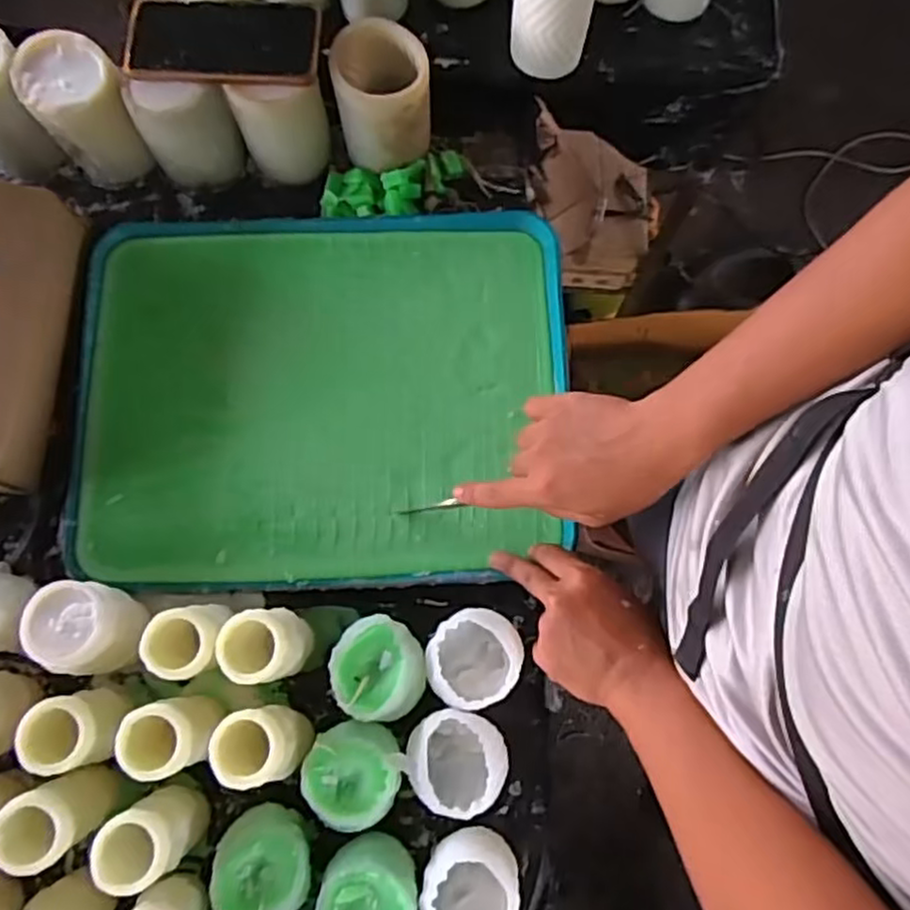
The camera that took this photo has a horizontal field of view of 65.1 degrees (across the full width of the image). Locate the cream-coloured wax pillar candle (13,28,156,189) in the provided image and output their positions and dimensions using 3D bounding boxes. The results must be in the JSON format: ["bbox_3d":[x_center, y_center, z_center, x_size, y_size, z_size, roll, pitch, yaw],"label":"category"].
[{"bbox_3d":[-0.336,-0.312,0.658,0.078,0.112,0.080,0,77,-1],"label":"cream-coloured wax pillar candle"}]

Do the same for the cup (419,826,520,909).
[{"bbox_3d":[0.011,0.321,0.536,0.069,0.057,0.082,8,77,1],"label":"cup"}]

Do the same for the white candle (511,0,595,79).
[{"bbox_3d":[0.089,-0.407,0.645,0.070,0.105,0.070,9,77,1],"label":"white candle"}]

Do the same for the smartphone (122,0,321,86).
[{"bbox_3d":[-0.199,-0.355,0.606,0.161,0.012,0.080,4,77,0],"label":"smartphone"}]

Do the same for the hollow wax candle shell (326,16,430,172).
[{"bbox_3d":[-0.066,-0.327,0.653,0.083,0.092,0.081,-5,77,-2],"label":"hollow wax candle shell"}]

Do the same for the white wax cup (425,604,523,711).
[{"bbox_3d":[0.015,0.162,0.576,0.073,0.059,0.071,0,77,-1],"label":"white wax cup"}]

